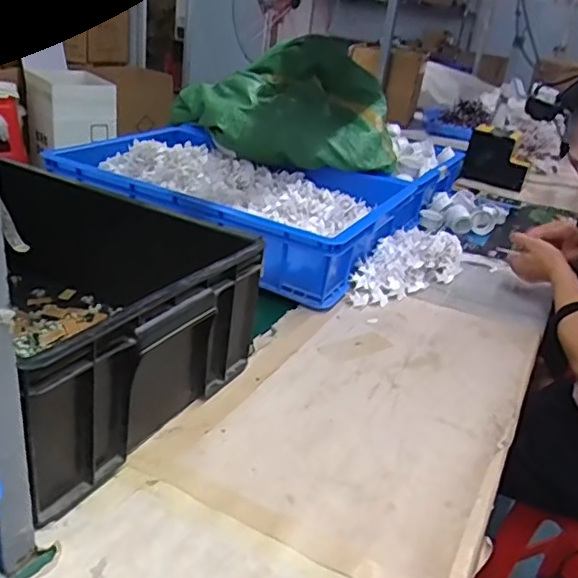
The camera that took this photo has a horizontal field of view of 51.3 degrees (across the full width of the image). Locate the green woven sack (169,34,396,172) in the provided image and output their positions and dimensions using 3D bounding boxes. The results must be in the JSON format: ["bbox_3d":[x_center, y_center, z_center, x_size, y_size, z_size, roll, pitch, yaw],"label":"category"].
[{"bbox_3d":[-0.011,-0.422,1.322,0.434,0.239,0.360,2,26,-11],"label":"green woven sack"}]

